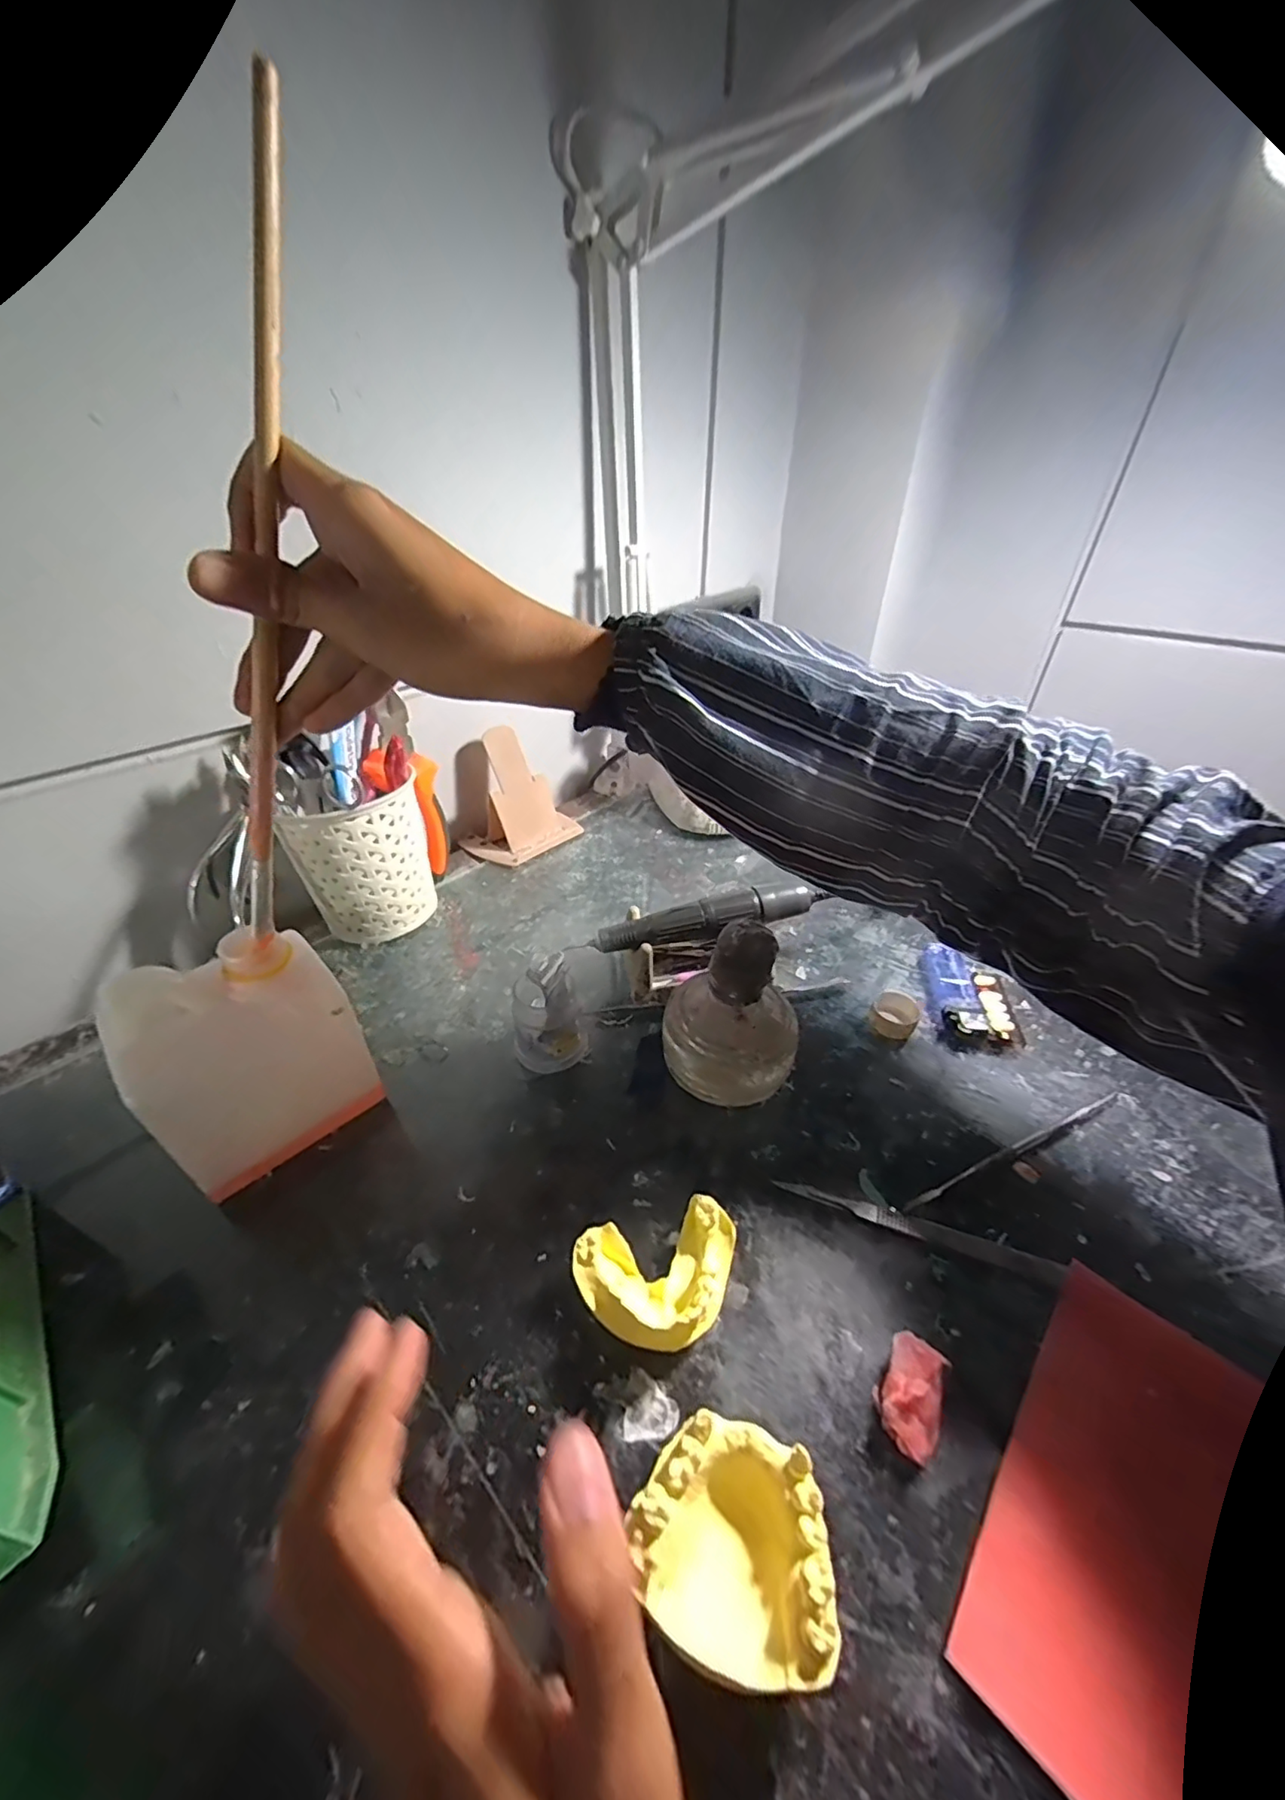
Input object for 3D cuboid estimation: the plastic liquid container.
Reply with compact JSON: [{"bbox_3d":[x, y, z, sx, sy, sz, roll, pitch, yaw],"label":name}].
[{"bbox_3d":[-0.182,0.080,0.279,0.085,0.121,0.050,-27,45,-30],"label":"plastic liquid container"}]

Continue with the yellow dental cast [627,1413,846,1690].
[{"bbox_3d":[0.028,0.205,0.184,0.059,0.035,0.052,10,39,13],"label":"yellow dental cast"}]

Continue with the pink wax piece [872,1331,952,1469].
[{"bbox_3d":[0.103,0.188,0.220,0.022,0.016,0.035,25,44,29],"label":"pink wax piece"}]

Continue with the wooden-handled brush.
[{"bbox_3d":[-0.138,-0.106,0.211,0.010,0.269,0.006,-7,32,-44],"label":"wooden-handled brush"}]

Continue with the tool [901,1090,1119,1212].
[{"bbox_3d":[0.198,0.129,0.302,0.156,0.006,0.006,-15,40,-18],"label":"tool"}]

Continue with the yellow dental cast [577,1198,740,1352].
[{"bbox_3d":[0.009,0.162,0.245,0.069,0.027,0.051,-10,38,-13],"label":"yellow dental cast"}]

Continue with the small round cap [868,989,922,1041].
[{"bbox_3d":[0.163,0.074,0.374,0.027,0.014,0.033,25,44,29],"label":"small round cap"}]

